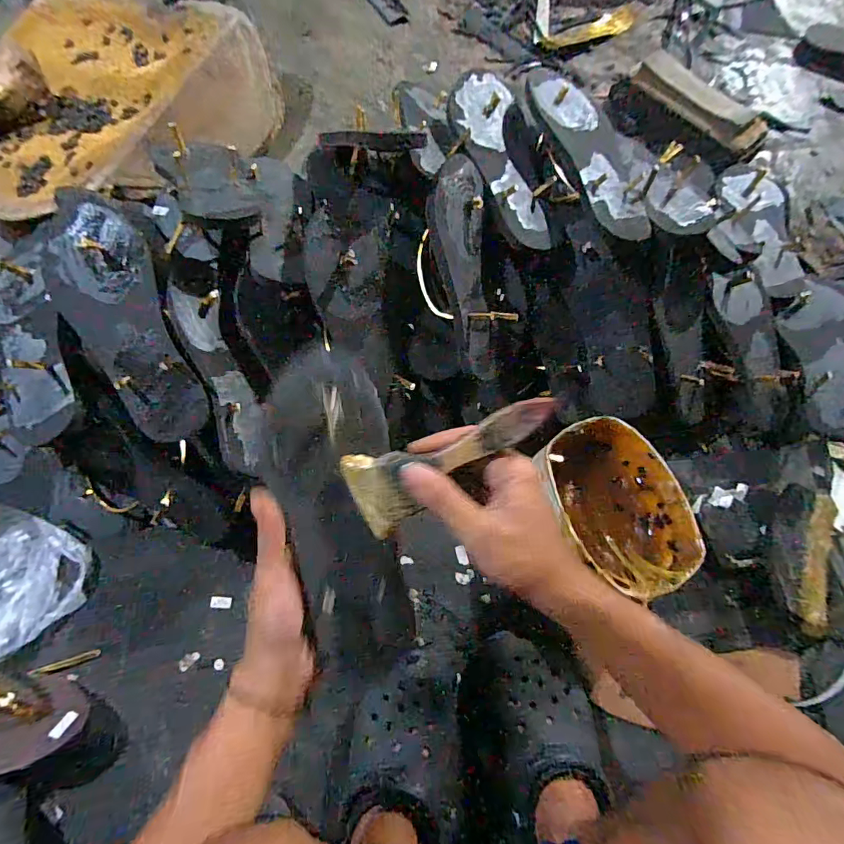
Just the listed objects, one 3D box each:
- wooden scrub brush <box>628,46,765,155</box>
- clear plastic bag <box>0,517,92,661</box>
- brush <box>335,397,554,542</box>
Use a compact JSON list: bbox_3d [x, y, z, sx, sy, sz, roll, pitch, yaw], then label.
[{"bbox_3d":[0.447,-0.517,0.763,0.070,0.053,0.234,-40,79,-10],"label":"wooden scrub brush"},{"bbox_3d":[-0.488,0.198,0.537,0.185,0.042,0.139,-24,77,-7],"label":"clear plastic bag"},{"bbox_3d":[0.020,0.026,0.311,0.146,0.012,0.054,-23,76,12],"label":"brush"}]

